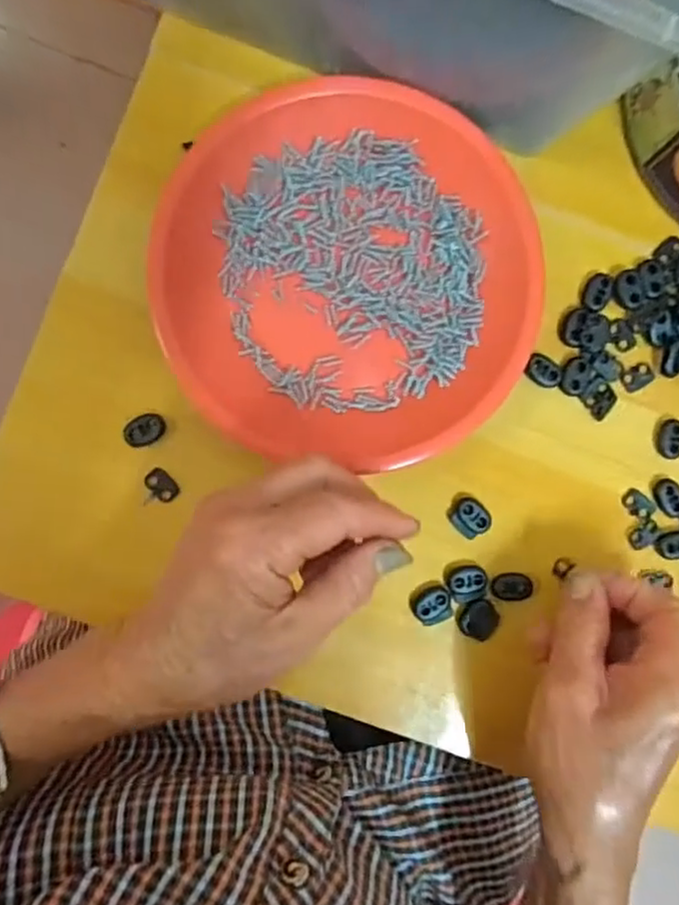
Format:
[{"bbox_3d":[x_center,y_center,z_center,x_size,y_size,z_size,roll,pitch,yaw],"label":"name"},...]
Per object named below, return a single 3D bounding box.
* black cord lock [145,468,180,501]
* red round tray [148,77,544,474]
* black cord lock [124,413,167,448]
[{"bbox_3d":[-0.094,0.017,0.346,0.018,0.004,0.012,44,88,-3],"label":"black cord lock"},{"bbox_3d":[0.005,-0.091,0.339,0.188,0.026,0.188,0,91,-3],"label":"red round tray"},{"bbox_3d":[-0.102,-0.012,0.342,0.021,0.004,0.016,-23,92,-3],"label":"black cord lock"}]

